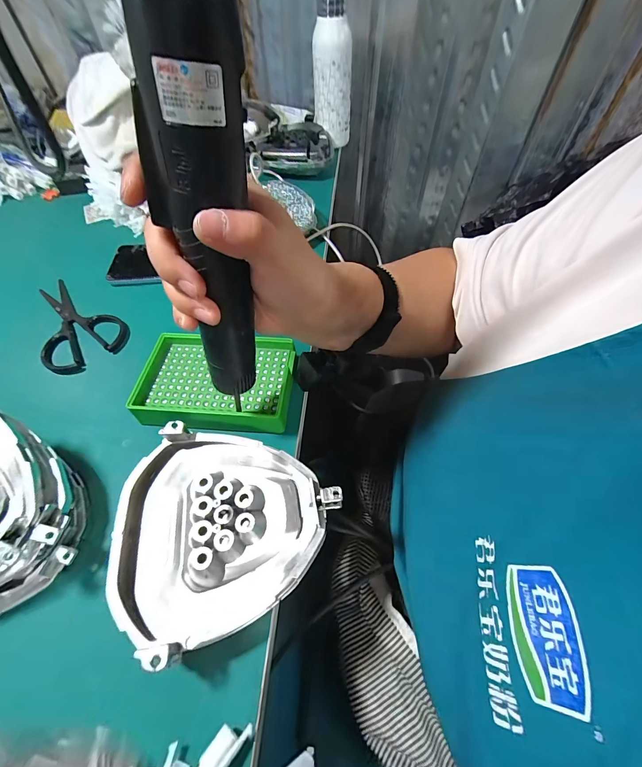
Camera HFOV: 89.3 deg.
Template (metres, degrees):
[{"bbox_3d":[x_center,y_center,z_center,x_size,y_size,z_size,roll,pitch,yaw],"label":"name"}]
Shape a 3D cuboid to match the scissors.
[{"bbox_3d":[-0.295,-0.069,0.373,0.158,0.011,0.084,32,62,21],"label":"scissors"}]

